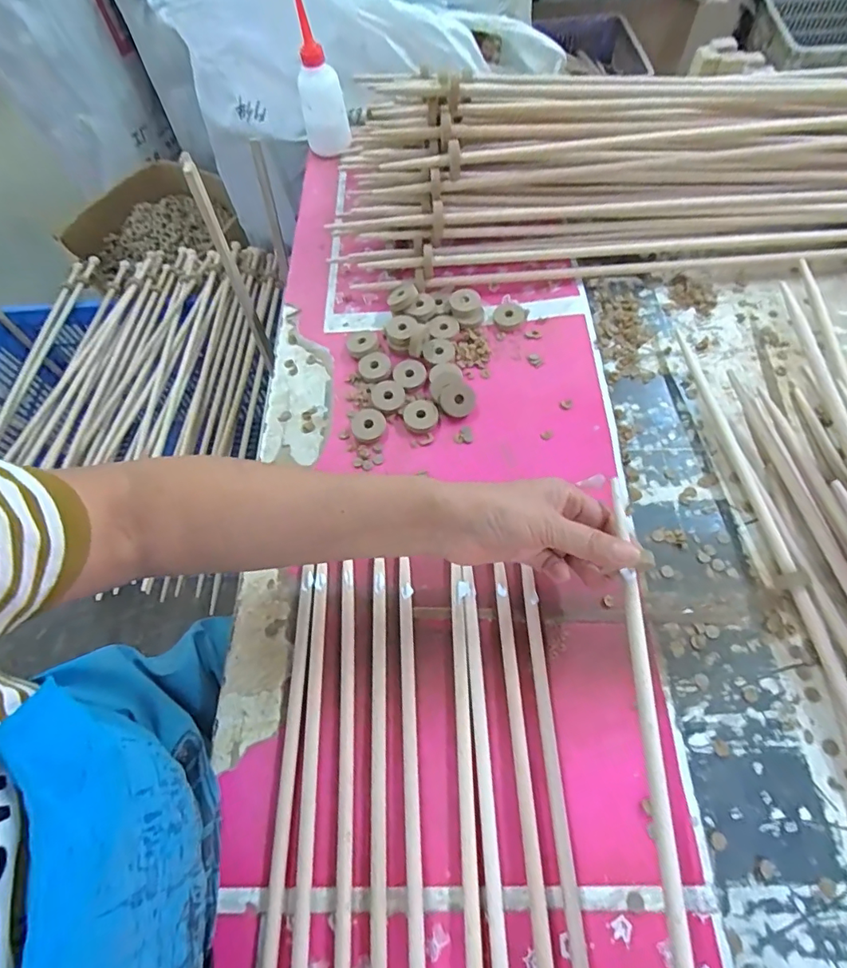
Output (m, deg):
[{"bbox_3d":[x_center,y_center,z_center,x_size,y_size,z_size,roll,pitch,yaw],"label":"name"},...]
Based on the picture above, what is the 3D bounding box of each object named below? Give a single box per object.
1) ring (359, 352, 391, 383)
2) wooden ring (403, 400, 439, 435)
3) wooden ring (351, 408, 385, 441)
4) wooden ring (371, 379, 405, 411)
[{"bbox_3d":[-0.052,-0.127,0.535,0.034,0.007,0.036,-2,63,4],"label":"ring"},{"bbox_3d":[-0.002,-0.069,0.507,0.035,0.012,0.036,-2,63,4],"label":"wooden ring"},{"bbox_3d":[-0.056,-0.061,0.504,0.034,0.004,0.035,-1,75,4],"label":"wooden ring"},{"bbox_3d":[-0.037,-0.094,0.517,0.033,0.006,0.035,-2,63,4],"label":"wooden ring"}]

